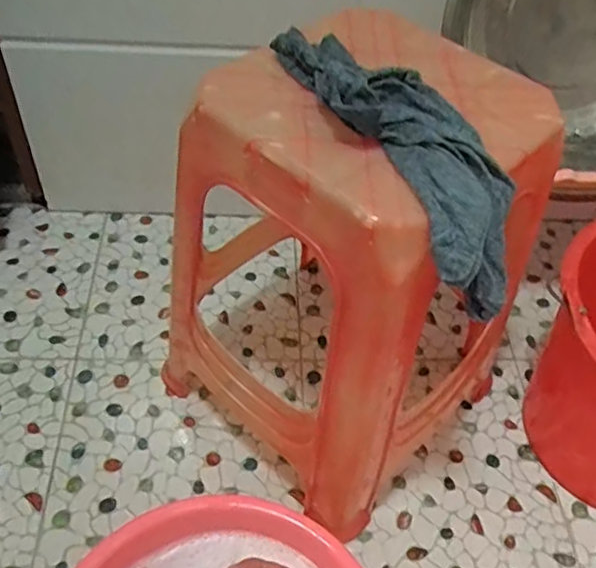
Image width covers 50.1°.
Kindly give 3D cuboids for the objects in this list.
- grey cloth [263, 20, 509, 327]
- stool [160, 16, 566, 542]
[{"bbox_3d":[0.074,-0.106,0.495,0.088,0.081,0.288,-24,68,-24],"label":"grey cloth"},{"bbox_3d":[0.057,-0.003,0.679,0.309,0.446,0.299,-30,57,-27],"label":"stool"}]

